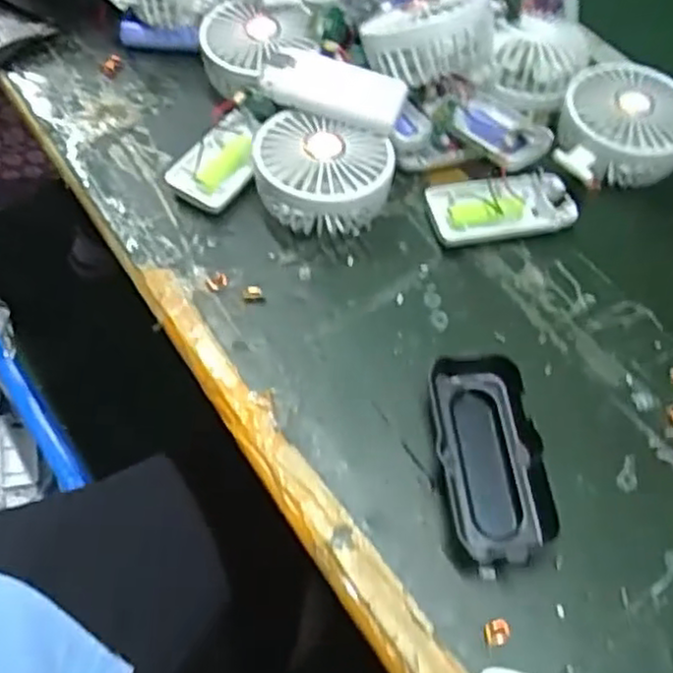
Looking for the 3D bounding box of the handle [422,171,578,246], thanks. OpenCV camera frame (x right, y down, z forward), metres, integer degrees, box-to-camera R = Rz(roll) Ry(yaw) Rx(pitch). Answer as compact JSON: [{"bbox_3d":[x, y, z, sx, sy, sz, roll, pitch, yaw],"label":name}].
[{"bbox_3d":[0.108,-0.083,0.462,0.089,0.017,0.045,-7,59,-7],"label":"handle"}]

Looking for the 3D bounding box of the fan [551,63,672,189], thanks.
[{"bbox_3d":[0.191,-0.137,0.476,0.083,0.045,0.090,24,60,12],"label":"fan"}]

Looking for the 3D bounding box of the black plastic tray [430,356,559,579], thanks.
[{"bbox_3d":[0.080,0.062,0.368,0.048,0.023,0.108,-5,58,-7],"label":"black plastic tray"}]

